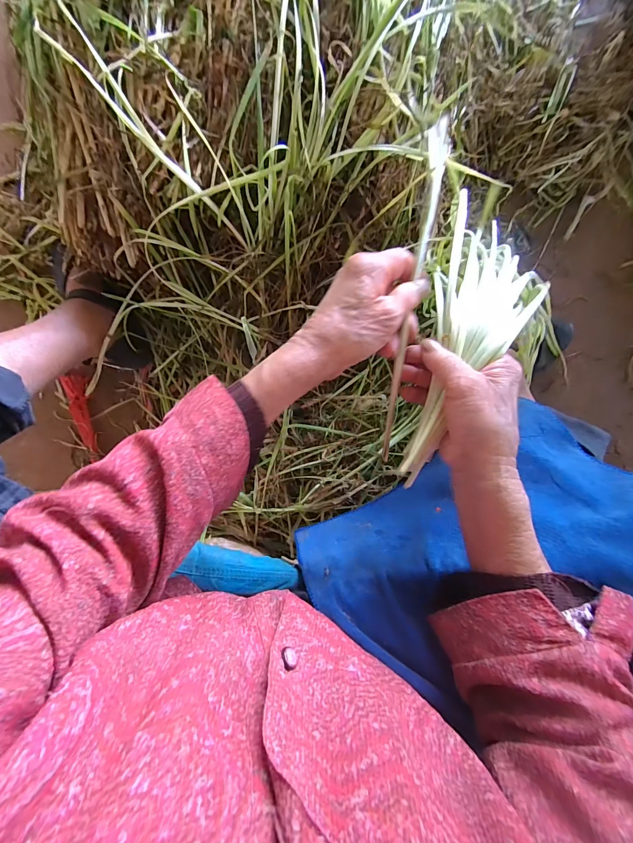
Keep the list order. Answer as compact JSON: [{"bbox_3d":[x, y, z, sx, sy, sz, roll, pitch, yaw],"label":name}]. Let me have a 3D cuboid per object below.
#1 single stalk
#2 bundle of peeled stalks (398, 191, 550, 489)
[{"bbox_3d":[0.078,-0.100,0.284,0.013,0.031,0.268,8,99,-2],"label":"single stalk"},{"bbox_3d":[0.126,-0.071,0.278,0.083,0.049,0.210,19,85,-2],"label":"bundle of peeled stalks"}]

